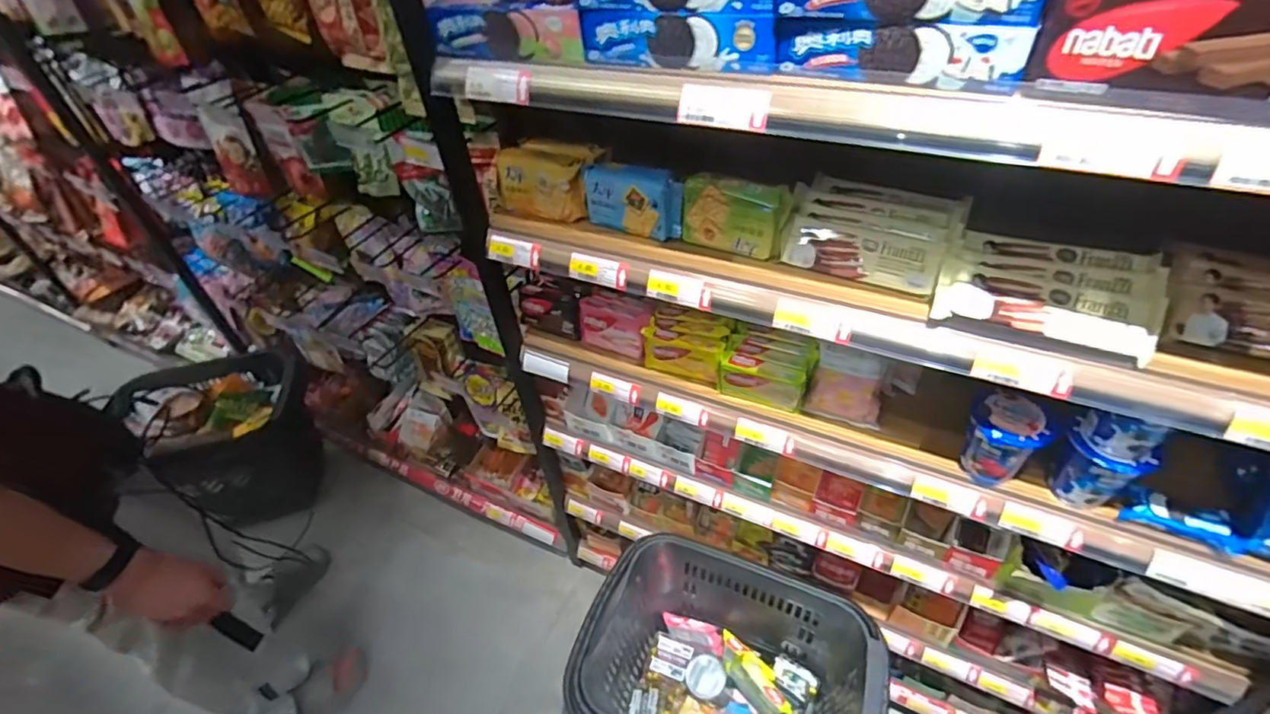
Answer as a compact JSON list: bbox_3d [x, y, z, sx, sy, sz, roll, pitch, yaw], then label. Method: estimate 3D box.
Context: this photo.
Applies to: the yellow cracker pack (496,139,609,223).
[{"bbox_3d":[-0.126,-0.275,0.897,0.156,0.097,0.088,20,49,25],"label":"yellow cracker pack"}]

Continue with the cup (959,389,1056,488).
[{"bbox_3d":[0.477,0.110,0.767,0.081,0.109,0.079,8,45,14],"label":"cup"}]

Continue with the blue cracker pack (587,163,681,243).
[{"bbox_3d":[-0.002,-0.217,0.827,0.143,0.087,0.037,18,49,23],"label":"blue cracker pack"}]

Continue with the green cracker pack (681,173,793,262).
[{"bbox_3d":[0.129,-0.186,0.772,0.138,0.087,0.041,16,48,21],"label":"green cracker pack"}]

